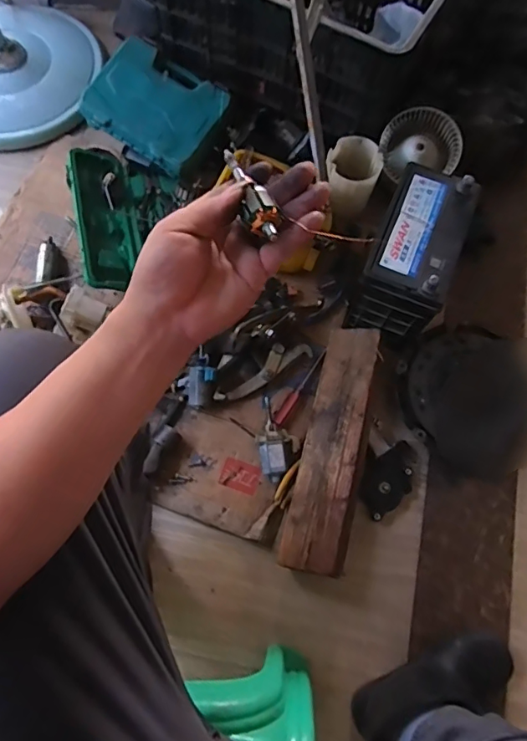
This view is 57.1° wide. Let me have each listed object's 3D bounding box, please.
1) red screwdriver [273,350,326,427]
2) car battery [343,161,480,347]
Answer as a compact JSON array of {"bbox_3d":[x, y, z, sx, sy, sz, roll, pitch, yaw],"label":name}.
[{"bbox_3d":[0.064,0.029,0.832,0.018,0.017,0.157,33,74,9],"label":"red screwdriver"},{"bbox_3d":[0.243,-0.186,0.814,0.125,0.166,0.237,21,72,6],"label":"car battery"}]

